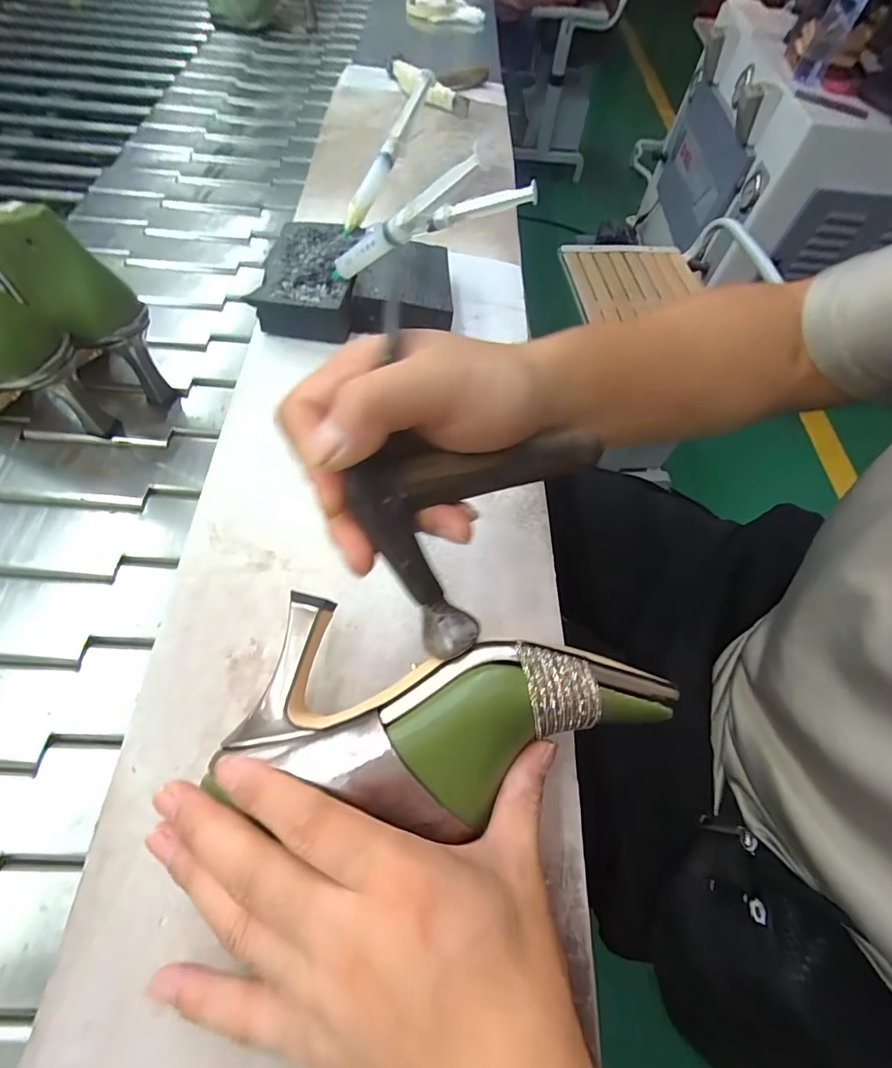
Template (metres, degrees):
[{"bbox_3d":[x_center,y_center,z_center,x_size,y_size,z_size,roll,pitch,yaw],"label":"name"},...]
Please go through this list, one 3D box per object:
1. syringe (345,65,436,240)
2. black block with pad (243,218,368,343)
[{"bbox_3d":[-0.052,-0.359,0.426,0.020,0.022,0.174,25,86,10],"label":"syringe"},{"bbox_3d":[-0.121,-0.229,0.409,0.081,0.032,0.126,2,61,-3],"label":"black block with pad"}]

